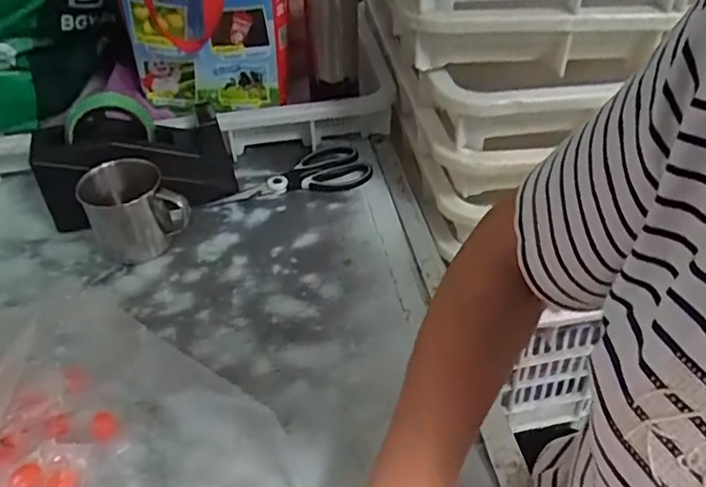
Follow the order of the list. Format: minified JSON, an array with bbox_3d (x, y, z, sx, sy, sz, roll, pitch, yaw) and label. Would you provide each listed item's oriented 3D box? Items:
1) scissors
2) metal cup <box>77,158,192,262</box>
[{"bbox_3d":[-0.075,-0.083,0.742,0.188,0.011,0.083,-12,42,-11],"label":"scissors"},{"bbox_3d":[-0.229,-0.034,0.649,0.097,0.086,0.086,-19,44,-18],"label":"metal cup"}]

